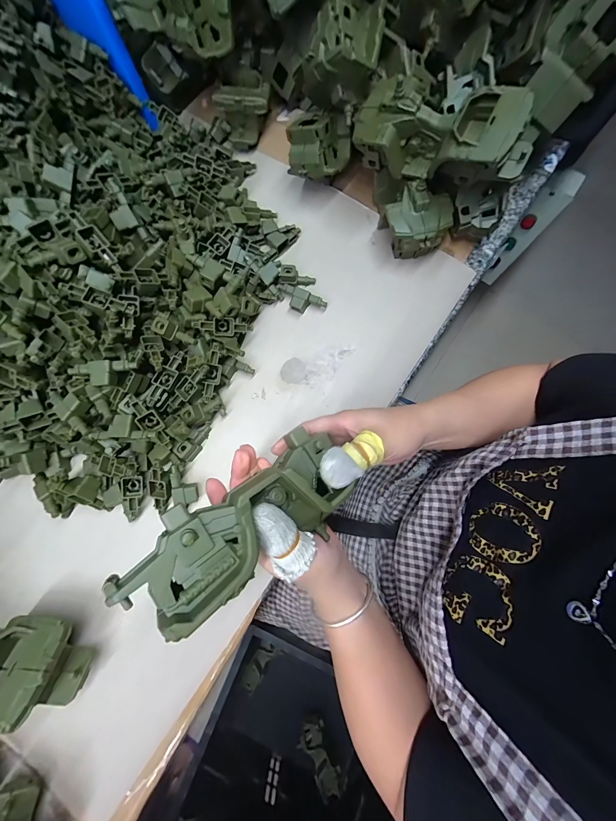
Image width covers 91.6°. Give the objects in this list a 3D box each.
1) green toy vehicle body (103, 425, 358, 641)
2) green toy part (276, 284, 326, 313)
[{"bbox_3d":[-0.043,0.078,0.213,0.168,0.040,0.067,-33,78,-30],"label":"green toy vehicle body"},{"bbox_3d":[-0.011,-0.143,0.386,0.068,0.017,0.024,24,79,6],"label":"green toy part"}]

